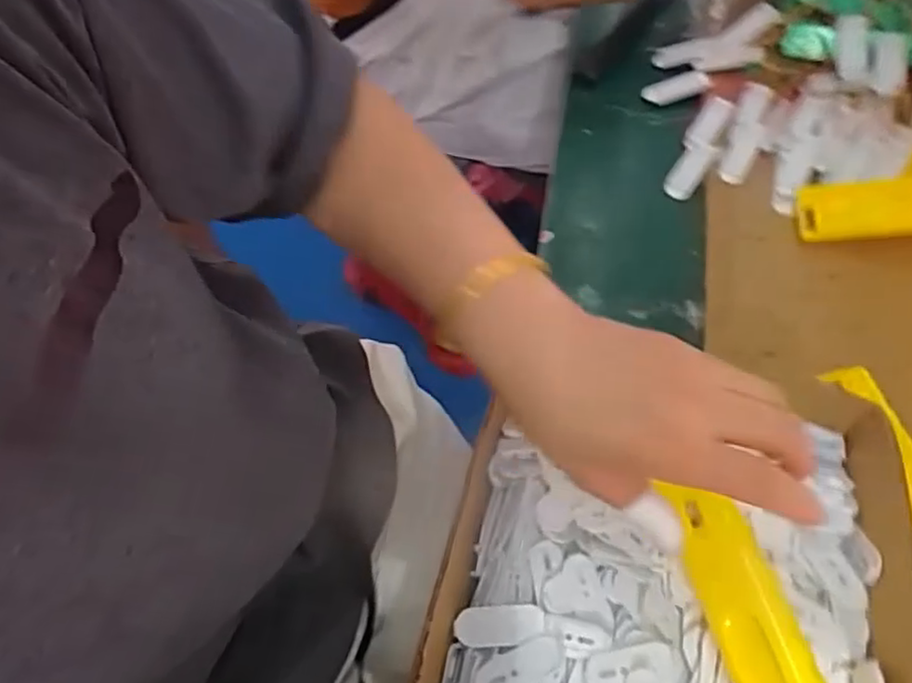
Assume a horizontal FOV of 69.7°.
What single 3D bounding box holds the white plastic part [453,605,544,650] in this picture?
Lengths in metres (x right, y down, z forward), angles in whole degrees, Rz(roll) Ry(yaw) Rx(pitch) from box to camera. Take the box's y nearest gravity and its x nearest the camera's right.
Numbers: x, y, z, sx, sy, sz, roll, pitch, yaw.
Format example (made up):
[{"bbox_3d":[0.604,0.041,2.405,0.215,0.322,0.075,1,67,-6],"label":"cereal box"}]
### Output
[{"bbox_3d":[0.023,0.155,0.355,0.047,0.004,0.021,-3,61,1],"label":"white plastic part"}]

